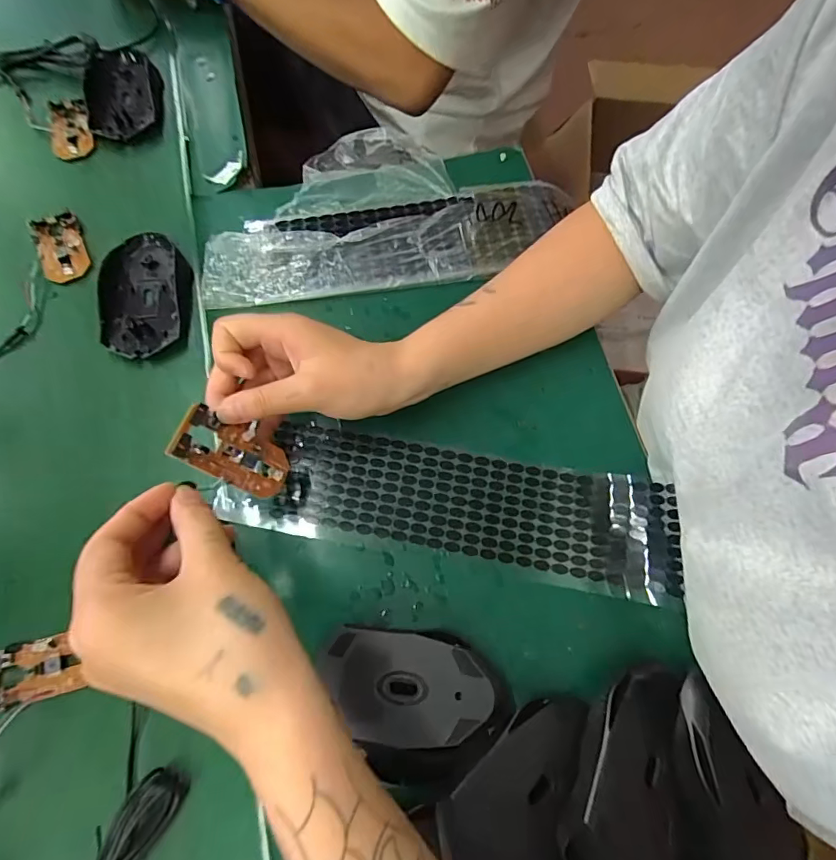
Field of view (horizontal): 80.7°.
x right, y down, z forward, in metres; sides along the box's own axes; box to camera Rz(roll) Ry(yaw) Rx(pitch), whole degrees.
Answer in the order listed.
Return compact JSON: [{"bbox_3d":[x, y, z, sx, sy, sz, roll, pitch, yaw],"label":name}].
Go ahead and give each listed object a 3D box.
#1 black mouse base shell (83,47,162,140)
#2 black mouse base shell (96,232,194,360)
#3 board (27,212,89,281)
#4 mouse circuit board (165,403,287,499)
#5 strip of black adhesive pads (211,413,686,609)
[{"bbox_3d":[-0.285,-0.330,0.469,0.063,0.021,0.102,-11,70,-3],"label":"black mouse base shell"},{"bbox_3d":[-0.221,-0.112,0.402,0.069,0.016,0.112,-9,70,-3],"label":"black mouse base shell"},{"bbox_3d":[-0.306,-0.157,0.420,0.037,0.012,0.066,-22,71,-7],"label":"board"},{"bbox_3d":[-0.111,0.014,0.299,0.068,0.008,0.035,32,57,-29],"label":"mouse circuit board"},{"bbox_3d":[0.018,0.048,0.339,0.299,0.027,0.079,10,72,5],"label":"strip of black adhesive pads"}]

